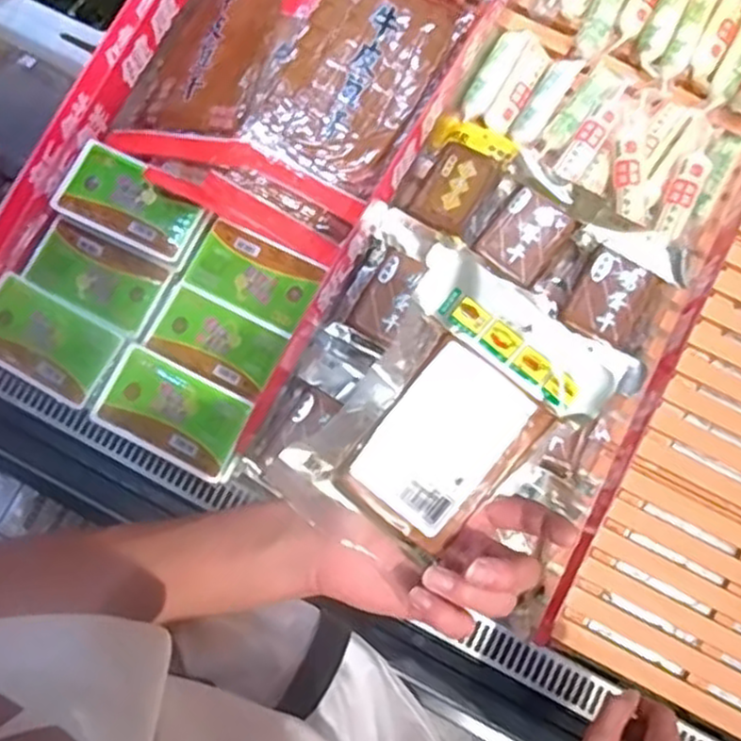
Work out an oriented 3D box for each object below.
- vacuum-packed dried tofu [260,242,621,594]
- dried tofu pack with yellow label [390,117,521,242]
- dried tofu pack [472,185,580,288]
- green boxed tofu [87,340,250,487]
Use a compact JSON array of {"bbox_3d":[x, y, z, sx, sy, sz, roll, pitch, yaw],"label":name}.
[{"bbox_3d":[0.040,0.027,0.409,0.117,0.029,0.164,42,82,7],"label":"vacuum-packed dried tofu"},{"bbox_3d":[0.098,-0.225,0.861,0.098,0.031,0.136,30,80,5],"label":"dried tofu pack with yellow label"},{"bbox_3d":[0.172,-0.148,0.823,0.077,0.012,0.097,38,81,7],"label":"dried tofu pack"},{"bbox_3d":[-0.198,0.046,0.755,0.143,0.032,0.085,27,80,5],"label":"green boxed tofu"}]

